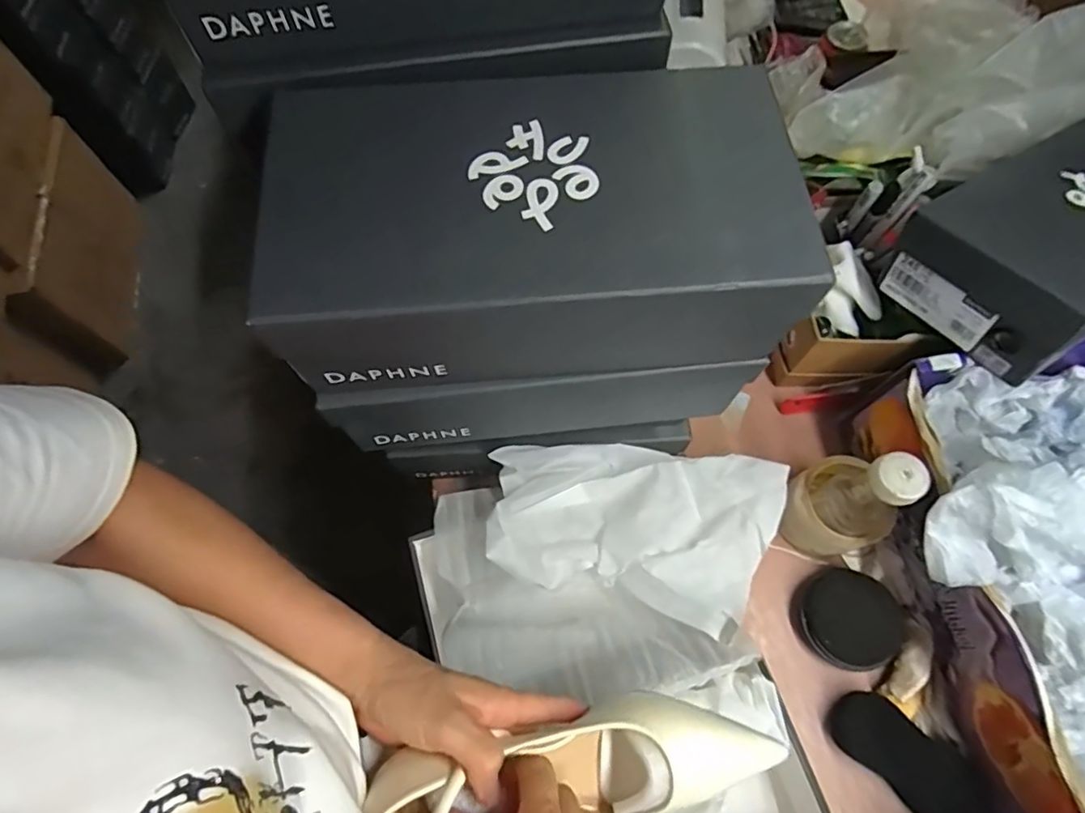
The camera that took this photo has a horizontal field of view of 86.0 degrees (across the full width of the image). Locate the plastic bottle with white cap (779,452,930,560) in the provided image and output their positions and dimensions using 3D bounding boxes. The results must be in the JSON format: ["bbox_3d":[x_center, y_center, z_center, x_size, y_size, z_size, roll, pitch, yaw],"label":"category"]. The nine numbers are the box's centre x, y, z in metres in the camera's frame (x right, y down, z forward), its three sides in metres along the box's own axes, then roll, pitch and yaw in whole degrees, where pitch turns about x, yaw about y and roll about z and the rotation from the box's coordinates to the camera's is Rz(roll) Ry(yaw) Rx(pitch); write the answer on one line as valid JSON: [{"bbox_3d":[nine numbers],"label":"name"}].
[{"bbox_3d":[0.284,0.088,0.544,0.074,0.176,0.089,-18,69,-7],"label":"plastic bottle with white cap"}]

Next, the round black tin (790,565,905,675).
[{"bbox_3d":[0.303,0.210,0.575,0.094,0.025,0.091,0,68,0],"label":"round black tin"}]

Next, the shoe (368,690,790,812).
[{"bbox_3d":[0.023,0.225,0.363,0.241,0.061,0.067,-5,68,-12],"label":"shoe"}]

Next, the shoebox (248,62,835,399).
[{"bbox_3d":[0.004,-0.110,0.354,0.307,0.099,0.166,-4,68,-1],"label":"shoebox"}]

